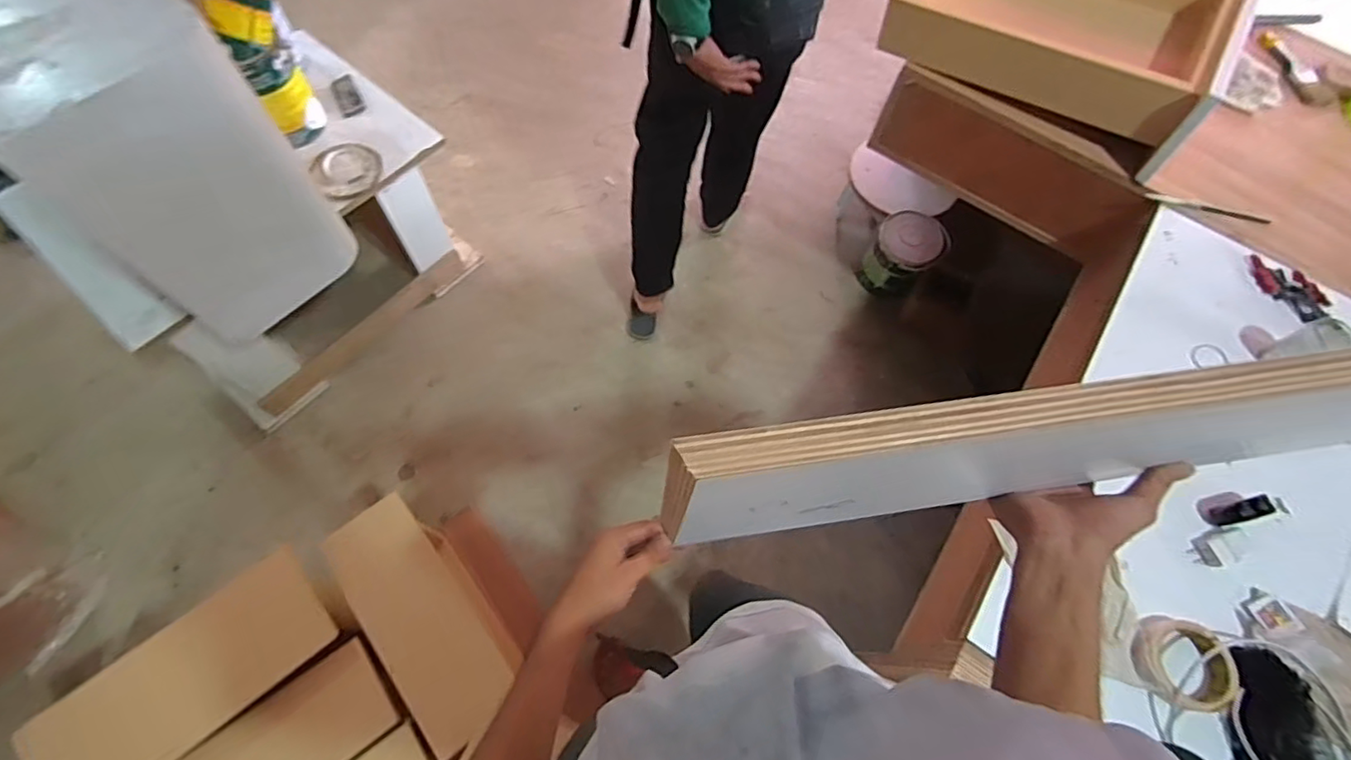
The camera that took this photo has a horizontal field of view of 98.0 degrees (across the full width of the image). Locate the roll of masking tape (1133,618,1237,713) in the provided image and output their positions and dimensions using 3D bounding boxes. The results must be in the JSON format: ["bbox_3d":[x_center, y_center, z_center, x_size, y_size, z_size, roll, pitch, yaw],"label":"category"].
[{"bbox_3d":[0.581,0.324,0.674,0.099,0.025,0.094,1,62,-1],"label":"roll of masking tape"}]

